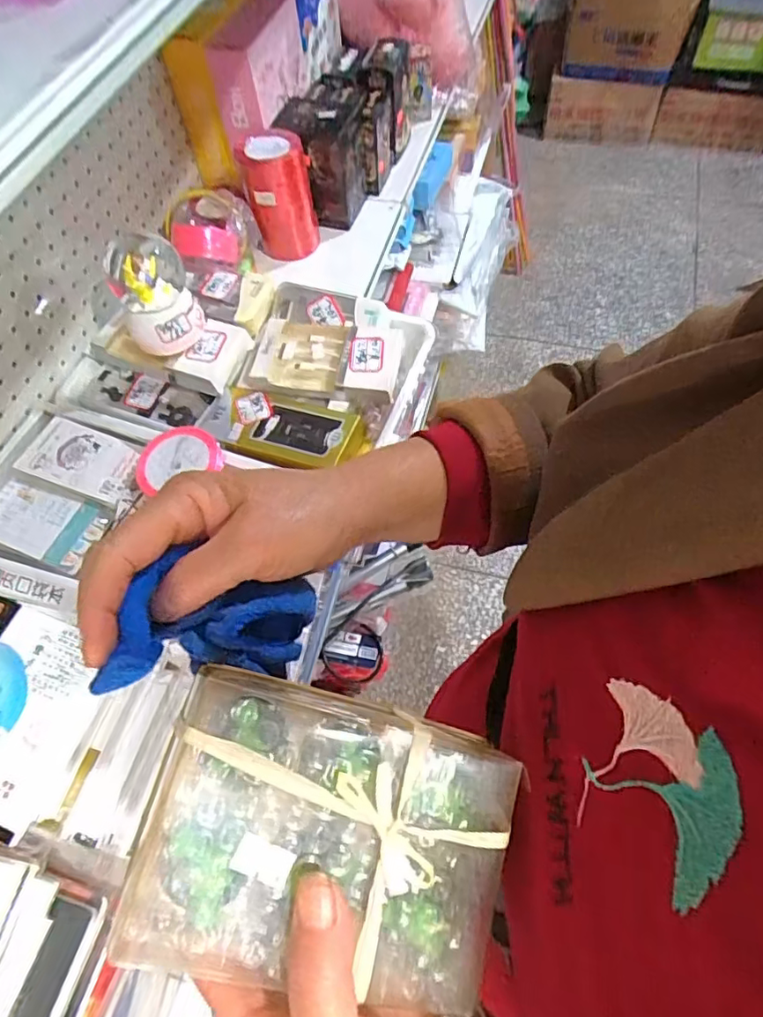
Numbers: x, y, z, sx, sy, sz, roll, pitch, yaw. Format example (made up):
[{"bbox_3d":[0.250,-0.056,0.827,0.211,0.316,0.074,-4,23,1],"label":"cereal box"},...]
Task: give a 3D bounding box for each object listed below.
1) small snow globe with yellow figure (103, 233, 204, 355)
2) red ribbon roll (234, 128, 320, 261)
[{"bbox_3d":[-0.242,-0.231,0.599,0.078,0.137,0.068,-26,62,-10],"label":"small snow globe with yellow figure"},{"bbox_3d":[-0.136,-0.421,0.774,0.086,0.142,0.077,-13,60,-3],"label":"red ribbon roll"}]

